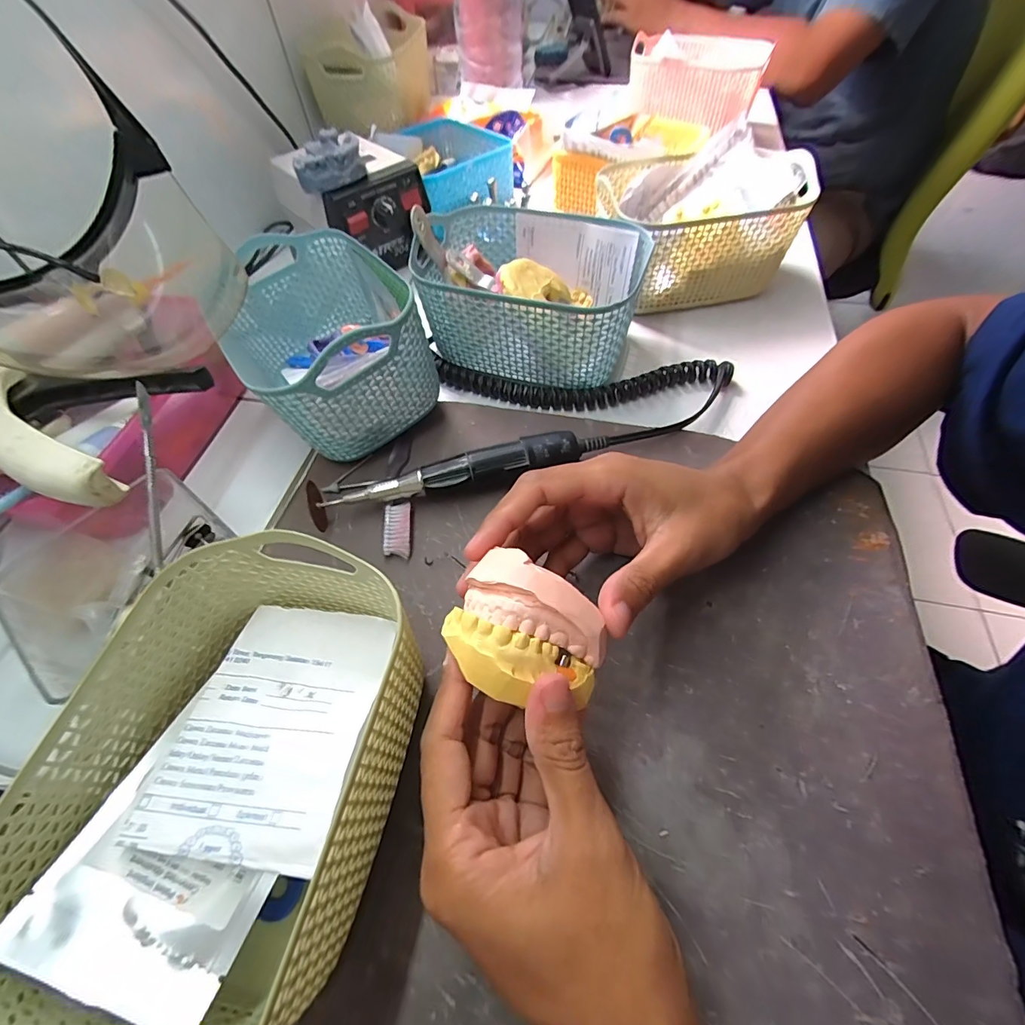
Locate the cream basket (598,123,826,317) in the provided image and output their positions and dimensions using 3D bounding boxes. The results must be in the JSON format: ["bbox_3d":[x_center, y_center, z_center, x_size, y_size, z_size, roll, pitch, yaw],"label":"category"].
[{"bbox_3d":[0.163,-0.253,0.412,0.157,0.092,0.120,-12,57,-4],"label":"cream basket"}]

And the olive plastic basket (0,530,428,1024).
[{"bbox_3d":[-0.109,0.100,0.194,0.112,0.082,0.185,10,58,10],"label":"olive plastic basket"}]

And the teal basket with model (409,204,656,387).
[{"bbox_3d":[0.013,-0.171,0.365,0.162,0.085,0.119,15,59,13],"label":"teal basket with model"}]

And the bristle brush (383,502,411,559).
[{"bbox_3d":[-0.074,0.011,0.294,0.016,0.010,0.038,-5,56,0],"label":"bristle brush"}]

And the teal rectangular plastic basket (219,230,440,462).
[{"bbox_3d":[-0.136,-0.123,0.334,0.111,0.096,0.170,-29,60,-15],"label":"teal rectangular plastic basket"}]

